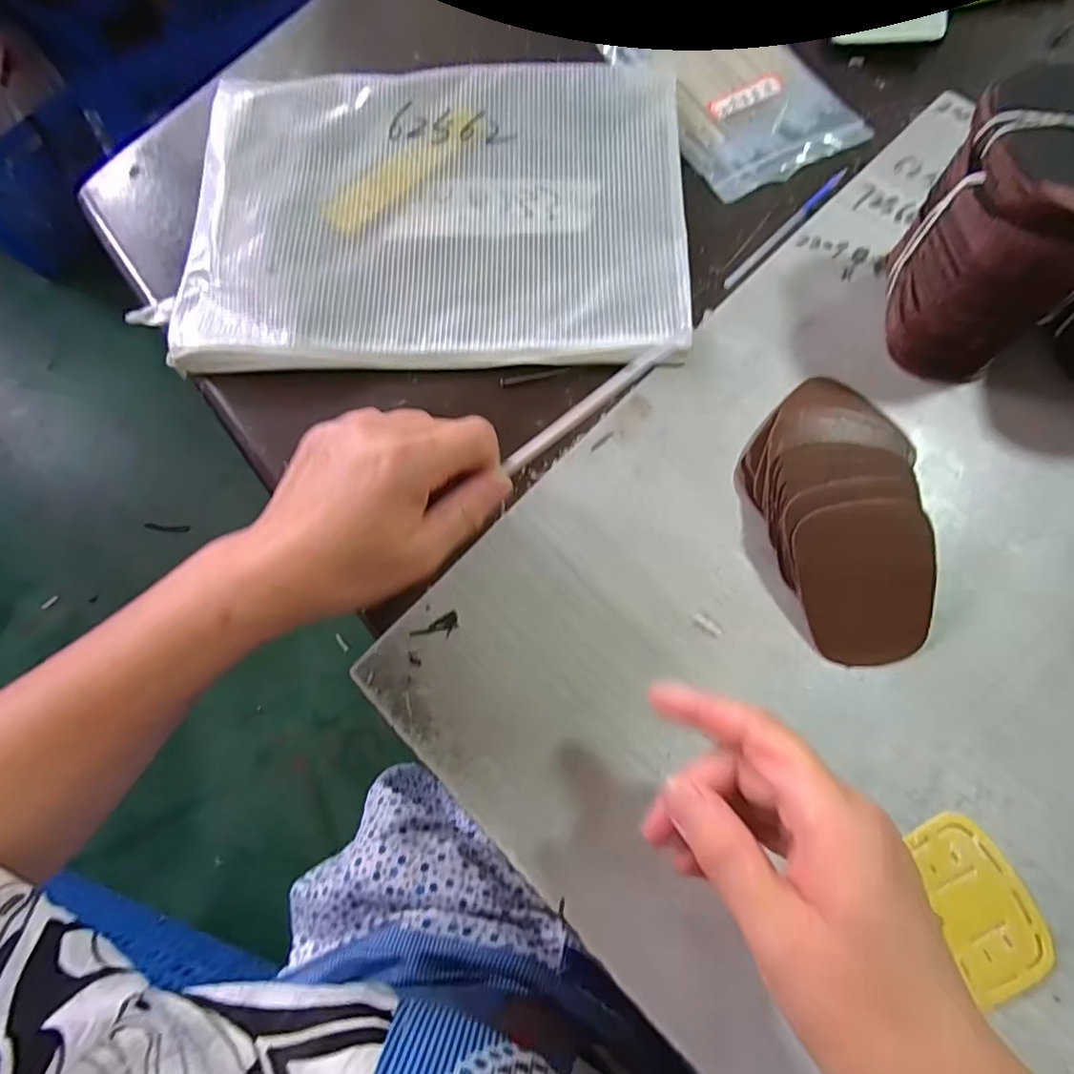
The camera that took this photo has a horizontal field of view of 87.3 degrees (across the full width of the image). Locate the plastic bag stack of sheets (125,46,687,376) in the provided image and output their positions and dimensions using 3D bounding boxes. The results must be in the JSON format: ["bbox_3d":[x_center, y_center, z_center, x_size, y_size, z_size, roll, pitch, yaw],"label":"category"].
[{"bbox_3d":[-0.067,-0.217,0.369,0.318,0.018,0.230,-1,74,1],"label":"plastic bag stack of sheets"}]

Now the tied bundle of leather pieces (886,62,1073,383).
[{"bbox_3d":[0.243,-0.154,0.295,0.074,0.112,0.090,8,75,4],"label":"tied bundle of leather pieces"}]

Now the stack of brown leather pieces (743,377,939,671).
[{"bbox_3d":[0.164,-0.015,0.300,0.090,0.029,0.156,3,75,2],"label":"stack of brown leather pieces"}]

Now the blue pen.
[{"bbox_3d":[0.166,-0.205,0.373,0.124,0.004,0.008,-44,78,-10],"label":"blue pen"}]

